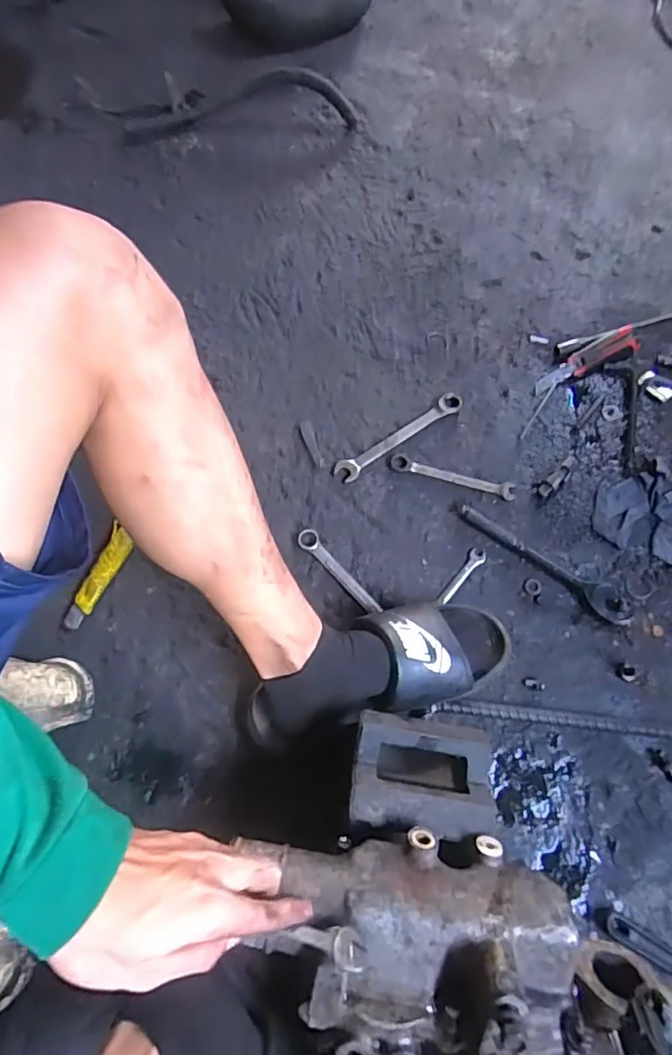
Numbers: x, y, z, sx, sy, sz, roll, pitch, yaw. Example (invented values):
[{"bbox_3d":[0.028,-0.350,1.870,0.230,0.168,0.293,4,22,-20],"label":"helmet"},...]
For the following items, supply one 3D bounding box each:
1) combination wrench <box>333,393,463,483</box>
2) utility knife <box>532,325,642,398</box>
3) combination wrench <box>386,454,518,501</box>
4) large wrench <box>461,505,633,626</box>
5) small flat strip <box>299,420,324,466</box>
[{"bbox_3d":[0.091,-0.130,0.788,0.214,0.014,0.028,-33,69,-13],"label":"combination wrench"},{"bbox_3d":[0.376,-0.254,0.840,0.184,0.018,0.038,-24,68,-10],"label":"utility knife"},{"bbox_3d":[0.159,-0.070,0.764,0.172,0.010,0.023,16,67,7],"label":"combination wrench"},{"bbox_3d":[0.270,0.039,0.710,0.240,0.022,0.041,37,71,16],"label":"large wrench"},{"bbox_3d":[-0.032,-0.120,0.773,0.019,0.005,0.080,-18,67,-8],"label":"small flat strip"}]

